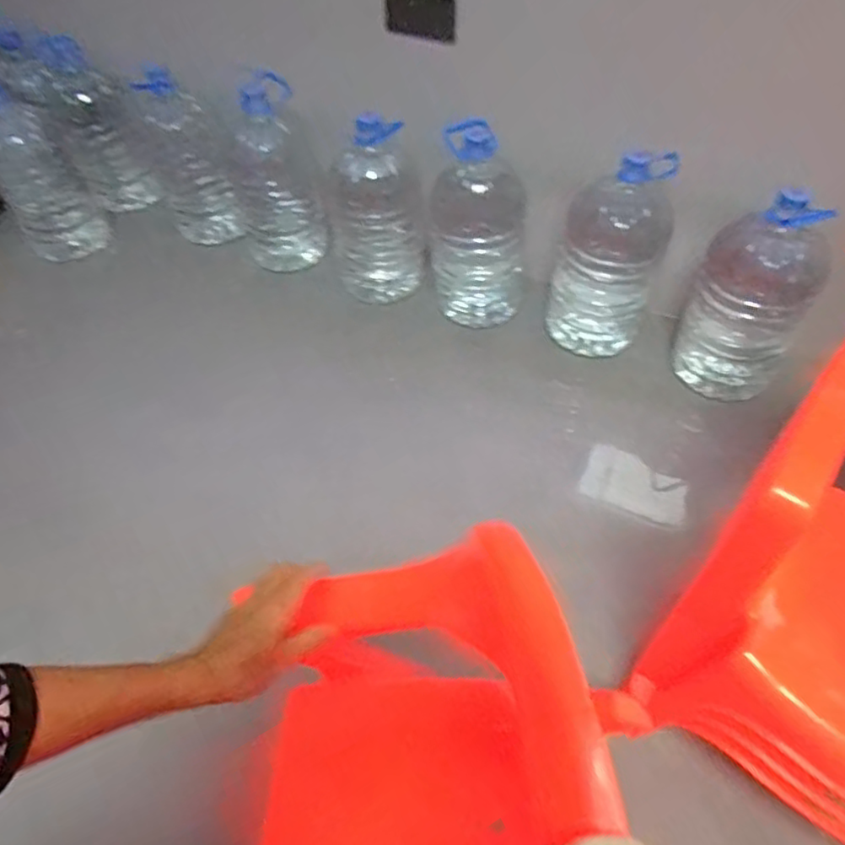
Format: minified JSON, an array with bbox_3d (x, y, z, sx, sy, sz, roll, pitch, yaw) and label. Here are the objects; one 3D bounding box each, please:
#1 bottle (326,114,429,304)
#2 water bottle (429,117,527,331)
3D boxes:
[{"bbox_3d":[-0.121,-0.541,1.599,0.224,0.432,0.188,-9,53,-5],"label":"bottle"},{"bbox_3d":[0.138,-0.480,1.542,0.236,0.464,0.200,3,53,4],"label":"water bottle"}]

